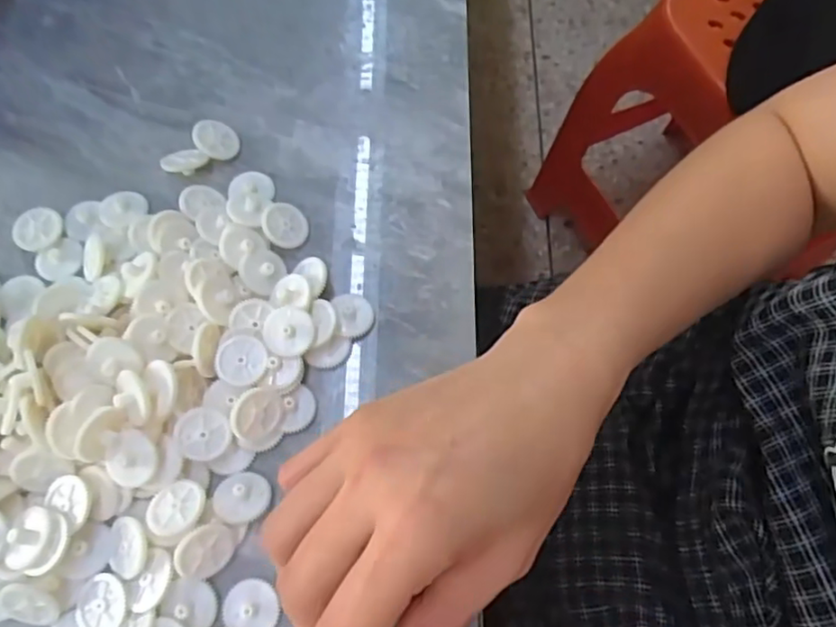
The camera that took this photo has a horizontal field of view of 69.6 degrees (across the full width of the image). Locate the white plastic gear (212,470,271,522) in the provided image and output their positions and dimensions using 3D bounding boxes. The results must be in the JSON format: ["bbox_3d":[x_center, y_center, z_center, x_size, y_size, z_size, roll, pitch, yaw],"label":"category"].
[{"bbox_3d":[-0.070,0.072,0.239,0.022,0.008,0.020,-10,53,-15],"label":"white plastic gear"}]

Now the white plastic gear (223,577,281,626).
[{"bbox_3d":[-0.063,0.112,0.229,0.021,0.004,0.020,0,70,1],"label":"white plastic gear"}]

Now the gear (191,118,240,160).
[{"bbox_3d":[-0.100,-0.086,0.300,0.022,0.005,0.022,-18,80,-35],"label":"gear"}]

